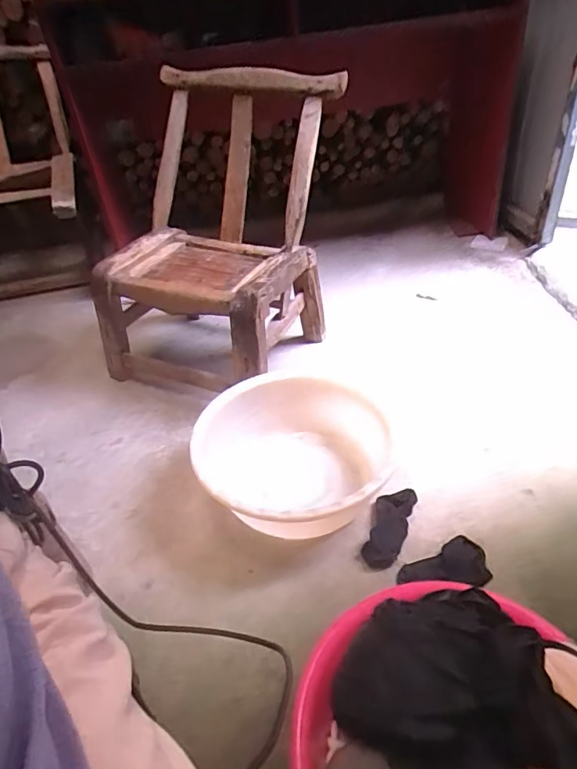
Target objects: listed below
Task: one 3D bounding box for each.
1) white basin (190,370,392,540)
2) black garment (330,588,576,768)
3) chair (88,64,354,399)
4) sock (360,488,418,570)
[{"bbox_3d":[0.002,0.134,0.904,0.308,0.143,0.328,-3,40,2],"label":"white basin"},{"bbox_3d":[0.176,0.273,0.511,0.238,0.093,0.171,1,38,9],"label":"black garment"},{"bbox_3d":[-0.177,-0.377,1.189,0.508,0.560,0.582,14,41,23],"label":"chair"},{"bbox_3d":[0.171,0.236,0.849,0.062,0.028,0.165,13,43,19],"label":"sock"}]

